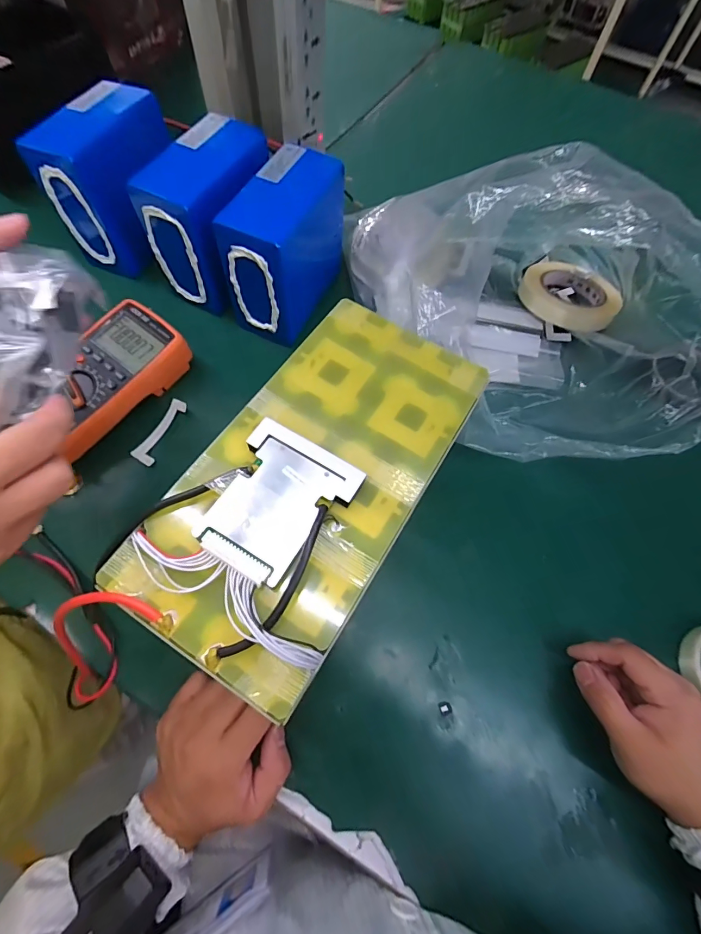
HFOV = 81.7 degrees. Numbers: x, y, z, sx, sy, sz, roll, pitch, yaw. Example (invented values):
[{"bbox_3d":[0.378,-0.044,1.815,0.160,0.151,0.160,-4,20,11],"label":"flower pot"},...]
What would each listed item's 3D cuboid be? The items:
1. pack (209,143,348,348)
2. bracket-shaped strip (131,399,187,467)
[{"bbox_3d":[-0.071,-0.247,0.458,0.076,0.133,0.149,27,68,9],"label":"pack"},{"bbox_3d":[-0.204,-0.039,0.439,0.023,0.005,0.080,25,68,8],"label":"bracket-shaped strip"}]

